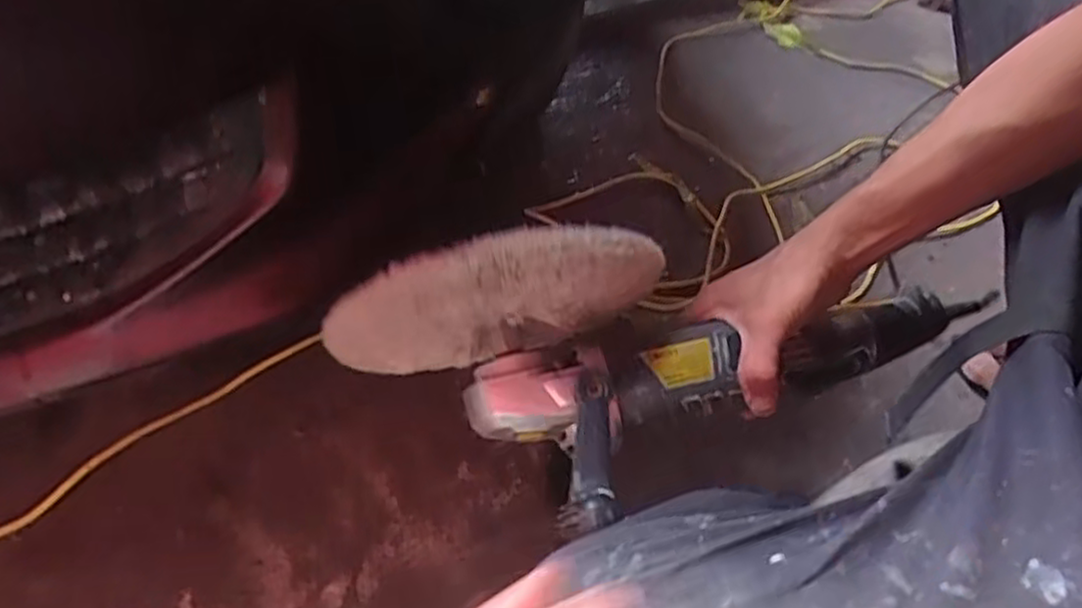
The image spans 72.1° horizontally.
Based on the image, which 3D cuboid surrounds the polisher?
[{"bbox_3d":[0.100,0.057,0.509,0.459,0.162,0.159,2,50,-16],"label":"polisher"}]

